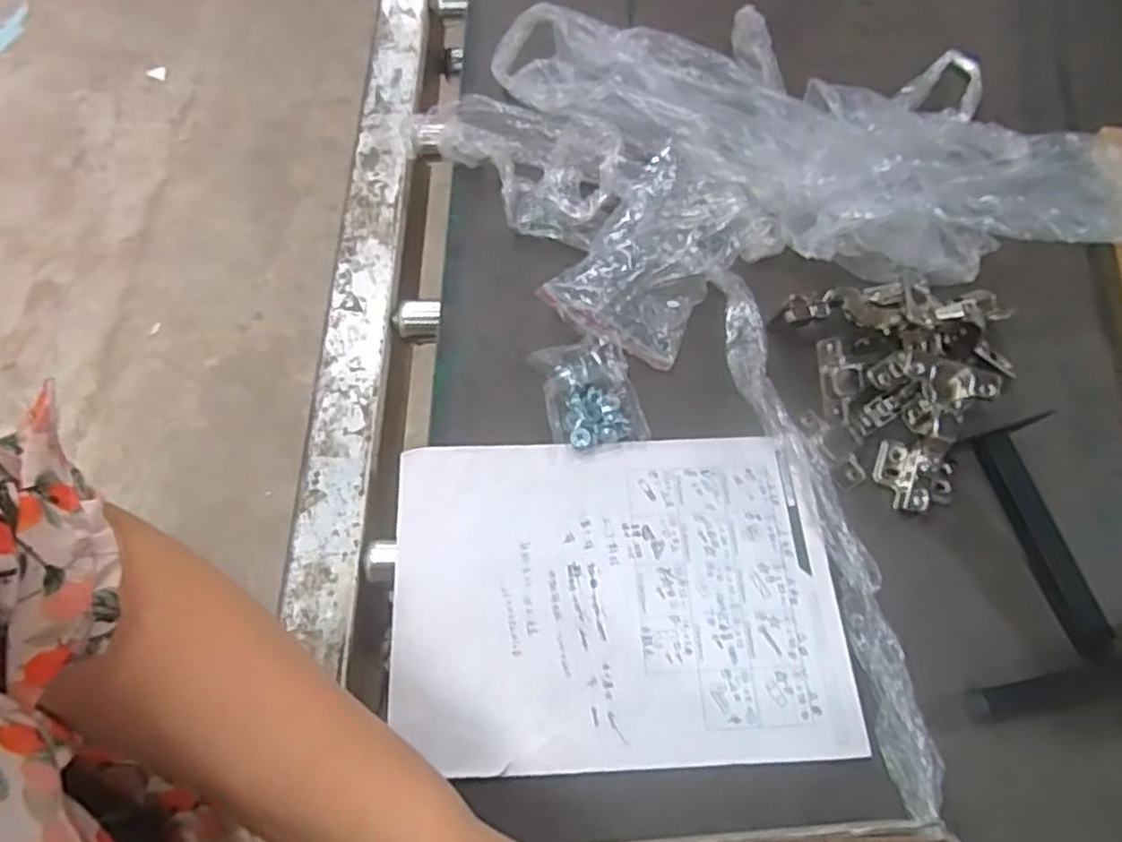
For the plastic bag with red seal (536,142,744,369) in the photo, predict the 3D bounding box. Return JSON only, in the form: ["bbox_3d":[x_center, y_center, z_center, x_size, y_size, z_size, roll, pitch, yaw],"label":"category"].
[{"bbox_3d":[0.071,-0.126,0.547,0.101,0.021,0.150,32,82,0],"label":"plastic bag with red seal"}]

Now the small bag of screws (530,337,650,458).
[{"bbox_3d":[0.021,-0.020,0.514,0.066,0.018,0.084,-14,67,-9],"label":"small bag of screws"}]

